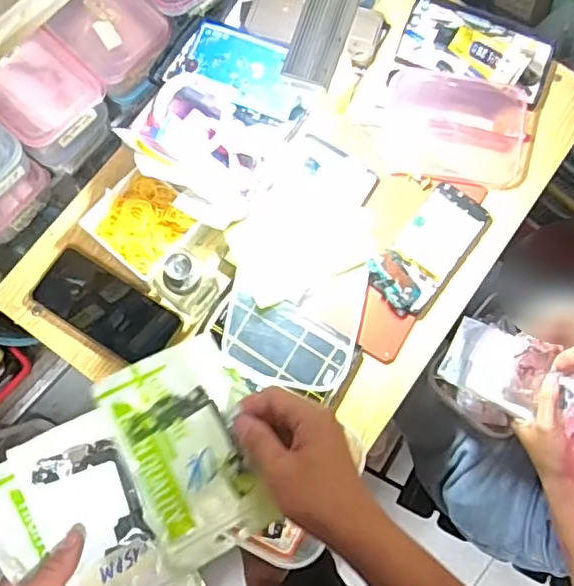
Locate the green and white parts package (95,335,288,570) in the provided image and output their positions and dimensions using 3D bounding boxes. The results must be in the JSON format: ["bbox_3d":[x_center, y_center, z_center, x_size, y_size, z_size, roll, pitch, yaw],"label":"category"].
[{"bbox_3d":[-0.072,0.120,0.475,0.101,0.013,0.150,-21,85,-18],"label":"green and white parts package"}]

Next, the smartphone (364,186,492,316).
[{"bbox_3d":[0.167,-0.052,0.722,0.081,0.009,0.163,41,79,8],"label":"smartphone"}]

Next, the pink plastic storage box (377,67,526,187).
[{"bbox_3d":[0.207,-0.204,0.748,0.173,0.028,0.134,10,76,1],"label":"pink plastic storage box"}]

